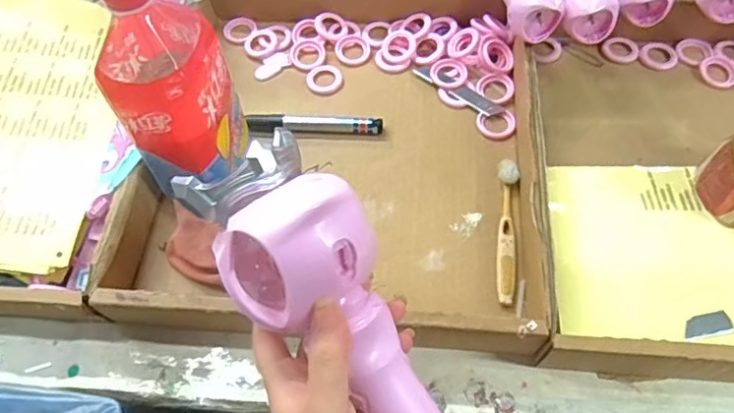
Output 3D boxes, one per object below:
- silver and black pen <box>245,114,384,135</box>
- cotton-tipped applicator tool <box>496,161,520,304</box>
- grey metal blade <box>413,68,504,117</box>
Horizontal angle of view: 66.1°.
[{"bbox_3d":[-0.051,-0.079,0.555,0.130,0.019,0.021,1,60,3],"label":"silver and black pen"},{"bbox_3d":[0.122,0.019,0.491,0.017,0.011,0.138,5,60,6],"label":"cotton-tipped applicator tool"},{"bbox_3d":[0.093,-0.120,0.578,0.099,0.005,0.019,36,68,21],"label":"grey metal blade"}]

